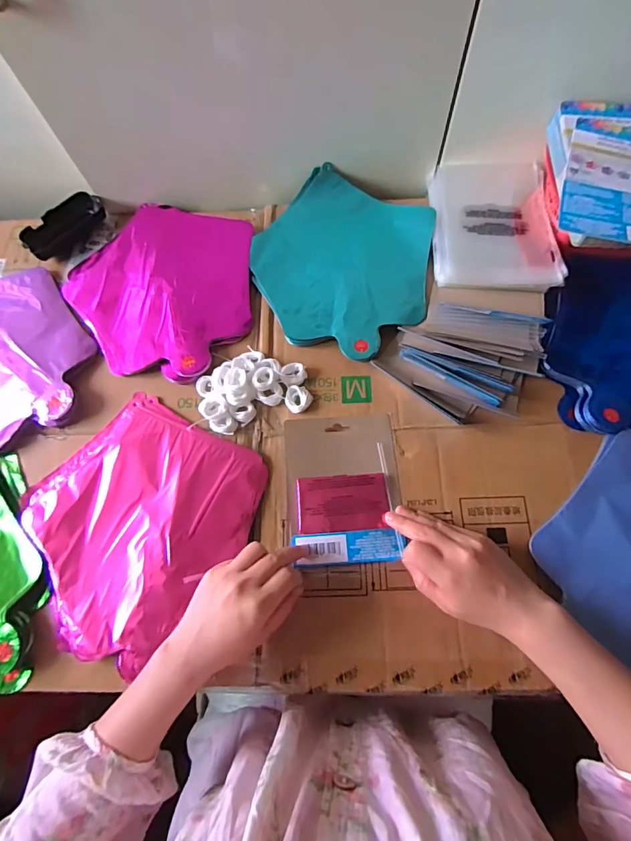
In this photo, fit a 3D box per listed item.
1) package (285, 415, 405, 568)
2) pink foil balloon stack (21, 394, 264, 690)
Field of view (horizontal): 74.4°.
[{"bbox_3d":[0.030,0.068,0.427,0.112,0.018,0.148,-4,71,1],"label":"package"},{"bbox_3d":[-0.181,0.094,0.422,0.203,0.012,0.230,37,76,14],"label":"pink foil balloon stack"}]

